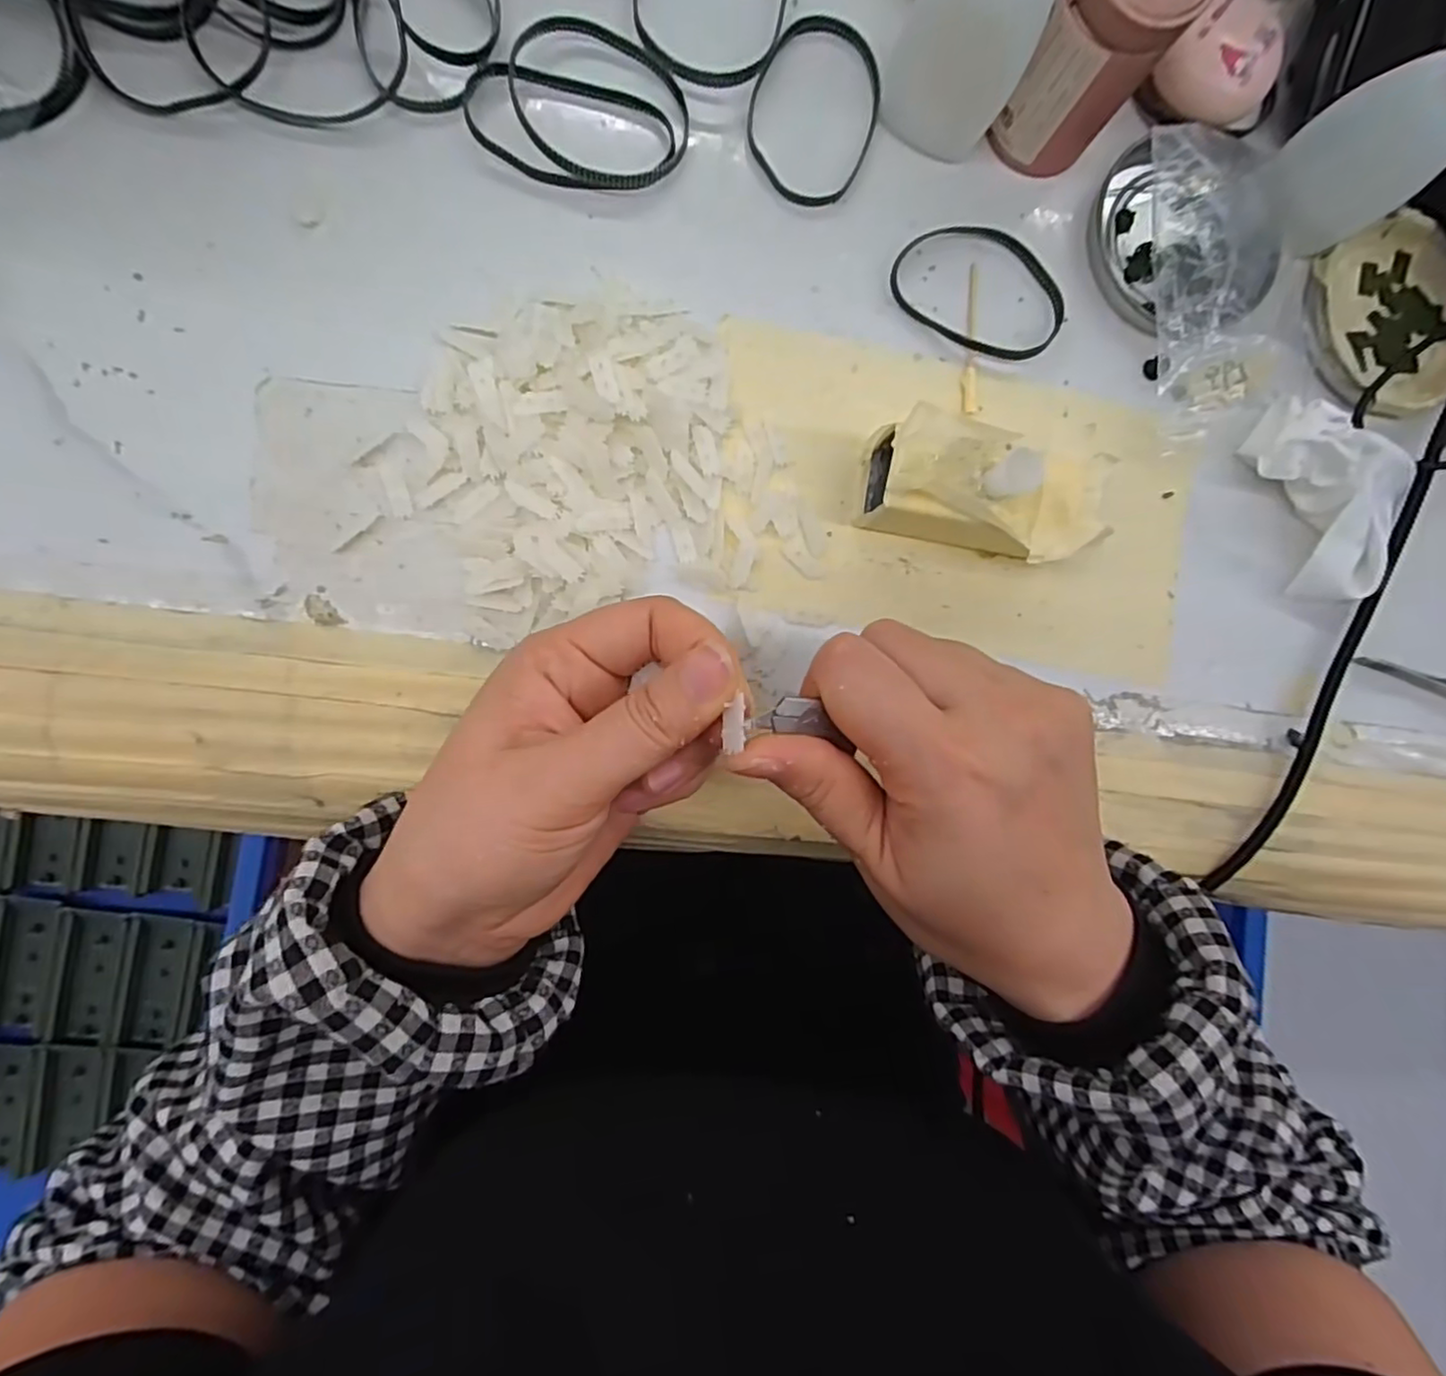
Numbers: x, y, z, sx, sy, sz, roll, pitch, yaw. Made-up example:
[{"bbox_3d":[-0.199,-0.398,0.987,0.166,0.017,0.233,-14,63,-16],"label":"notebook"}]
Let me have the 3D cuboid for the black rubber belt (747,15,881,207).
[{"bbox_3d":[0.035,-0.219,0.252,0.049,0.004,0.067,22,89,-8],"label":"black rubber belt"}]

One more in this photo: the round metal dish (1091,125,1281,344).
[{"bbox_3d":[0.189,-0.181,0.263,0.073,0.019,0.073,0,92,-7],"label":"round metal dish"}]

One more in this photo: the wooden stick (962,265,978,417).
[{"bbox_3d":[0.098,-0.139,0.264,0.007,0.004,0.059,1,92,-7],"label":"wooden stick"}]

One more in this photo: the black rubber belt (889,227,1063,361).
[{"bbox_3d":[0.103,-0.157,0.261,0.070,0.009,0.048,29,88,-8],"label":"black rubber belt"}]

